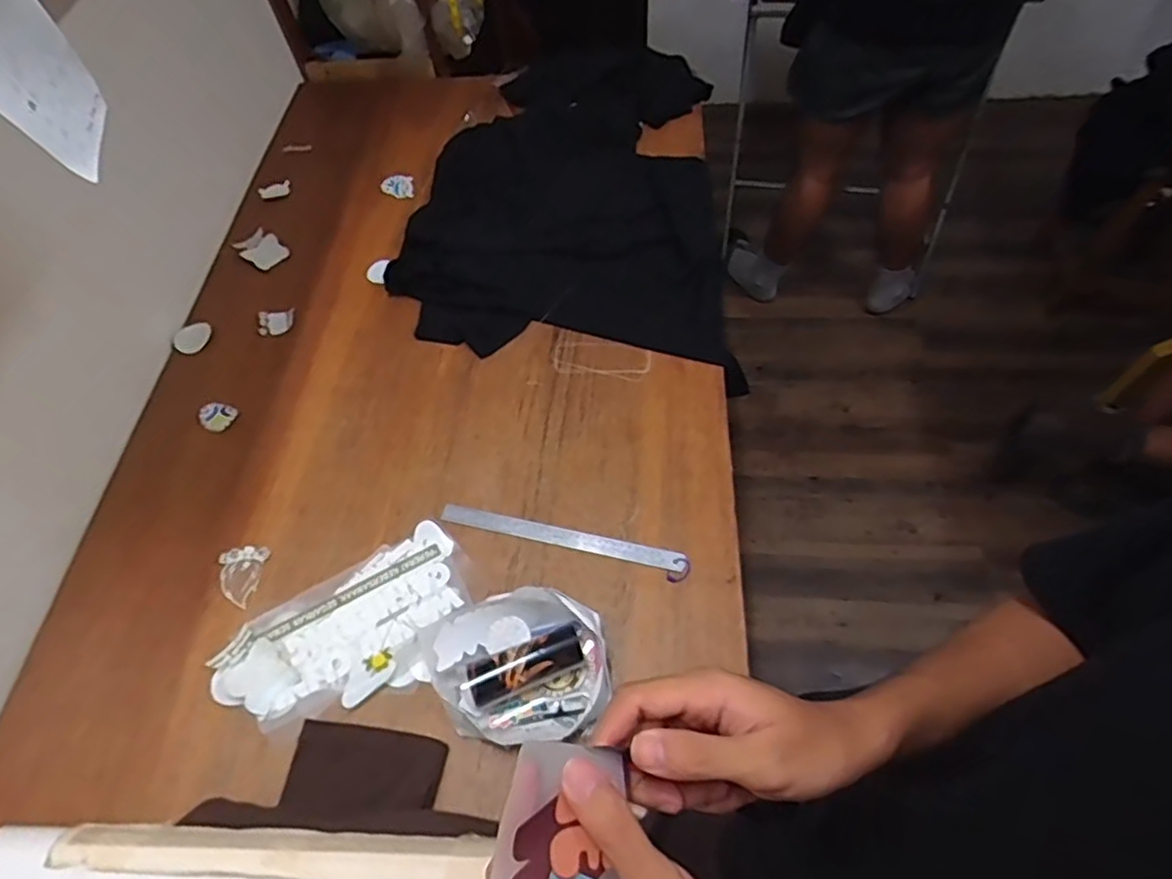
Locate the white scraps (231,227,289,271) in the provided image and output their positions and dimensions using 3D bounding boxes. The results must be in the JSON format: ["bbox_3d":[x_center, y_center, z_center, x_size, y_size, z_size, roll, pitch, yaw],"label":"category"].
[{"bbox_3d":[-0.588,-0.347,1.216,0.098,0.009,0.067,38,67,24],"label":"white scraps"}]

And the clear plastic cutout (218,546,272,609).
[{"bbox_3d":[-0.461,0.180,0.889,0.061,0.008,0.082,2,58,5],"label":"clear plastic cutout"}]

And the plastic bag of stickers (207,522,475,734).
[{"bbox_3d":[-0.295,0.237,0.833,0.311,0.021,0.177,-23,59,-11],"label":"plastic bag of stickers"}]

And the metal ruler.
[{"bbox_3d":[-0.032,0.130,0.893,0.328,0.008,0.026,12,69,8],"label":"metal ruler"}]

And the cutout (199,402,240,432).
[{"bbox_3d":[-0.565,-0.037,1.024,0.048,0.018,0.047,27,64,17],"label":"cutout"}]

